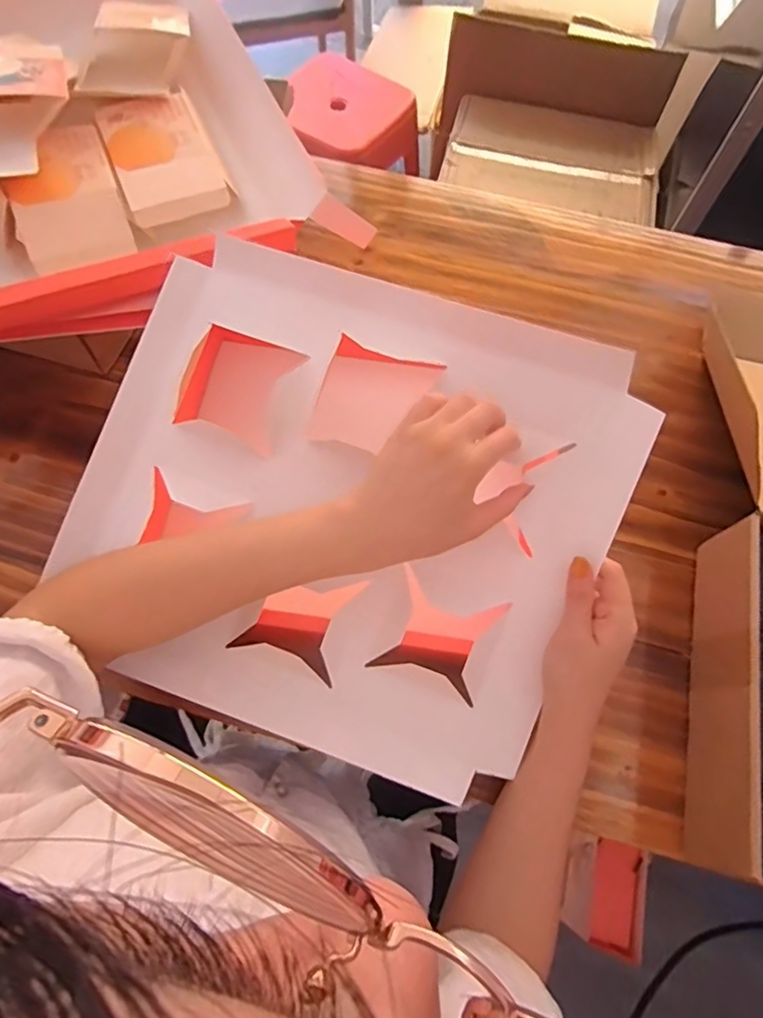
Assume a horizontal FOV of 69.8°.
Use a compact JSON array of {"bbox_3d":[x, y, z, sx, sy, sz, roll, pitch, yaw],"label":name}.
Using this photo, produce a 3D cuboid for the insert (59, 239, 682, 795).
[{"bbox_3d":[-0.034,0.004,0.408,0.367,0.043,0.340,20,94,7],"label":"insert"}]

